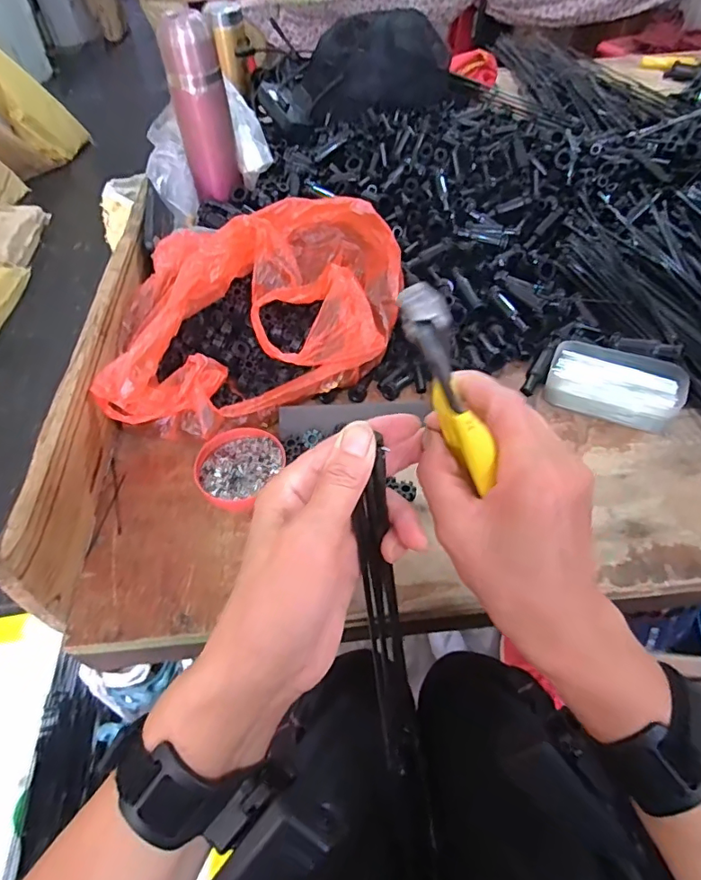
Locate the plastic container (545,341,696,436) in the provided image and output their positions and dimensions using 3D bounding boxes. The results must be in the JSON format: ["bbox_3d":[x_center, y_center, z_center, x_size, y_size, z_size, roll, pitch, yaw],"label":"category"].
[{"bbox_3d":[0.255,-0.055,0.502,0.118,0.038,0.065,23,56,20],"label":"plastic container"}]

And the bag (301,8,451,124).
[{"bbox_3d":[0.043,-0.558,0.766,0.221,0.102,0.100,-13,52,-8],"label":"bag"}]

